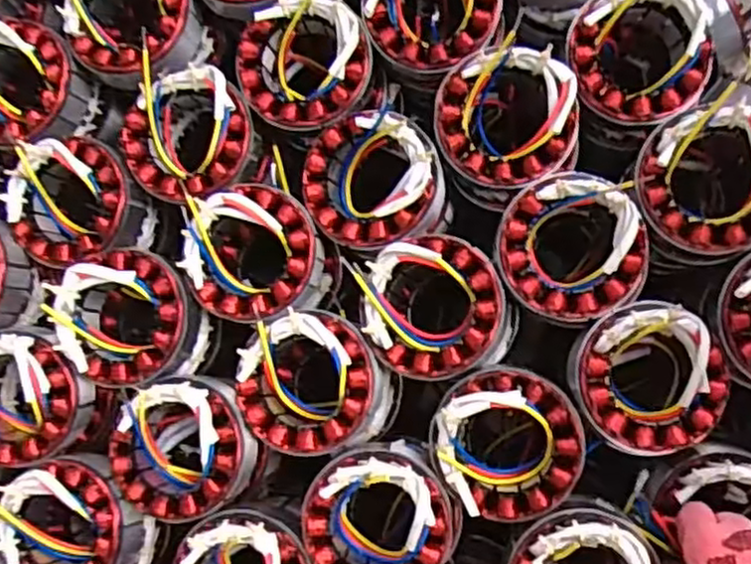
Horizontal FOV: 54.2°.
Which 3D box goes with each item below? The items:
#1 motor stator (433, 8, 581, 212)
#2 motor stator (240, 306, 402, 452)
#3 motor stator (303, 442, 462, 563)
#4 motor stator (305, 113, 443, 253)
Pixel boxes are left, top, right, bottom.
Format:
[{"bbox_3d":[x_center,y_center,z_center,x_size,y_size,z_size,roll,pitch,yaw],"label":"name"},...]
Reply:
[{"bbox_3d":[0.084,-0.099,0.478,0.087,0.086,0.086,-26,82,3],"label":"motor stator"},{"bbox_3d":[-0.037,0.062,0.459,0.092,0.054,0.085,-12,83,5],"label":"motor stator"},{"bbox_3d":[0.003,0.142,0.436,0.087,0.057,0.087,-1,84,6],"label":"motor stator"},{"bbox_3d":[-0.001,-0.063,0.465,0.087,0.044,0.082,-2,84,6],"label":"motor stator"}]

